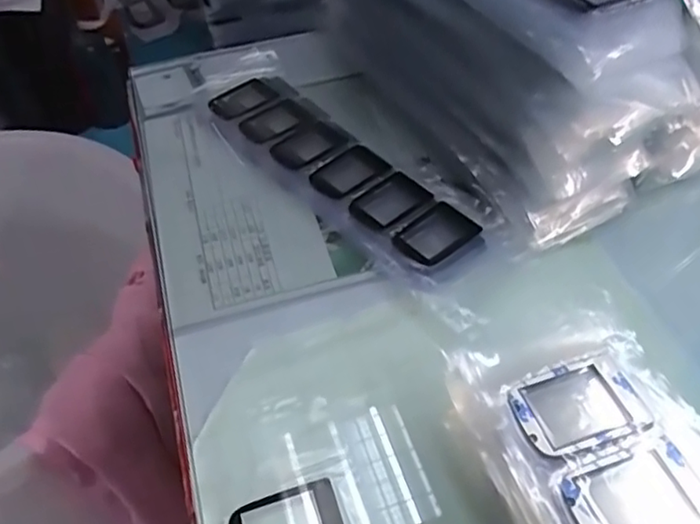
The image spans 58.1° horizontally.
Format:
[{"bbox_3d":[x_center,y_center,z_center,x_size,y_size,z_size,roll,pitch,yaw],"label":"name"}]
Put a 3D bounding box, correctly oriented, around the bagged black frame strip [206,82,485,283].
[{"bbox_3d":[-0.011,-0.067,0.448,0.068,0.009,0.247,-31,53,-23],"label":"bagged black frame strip"}]

